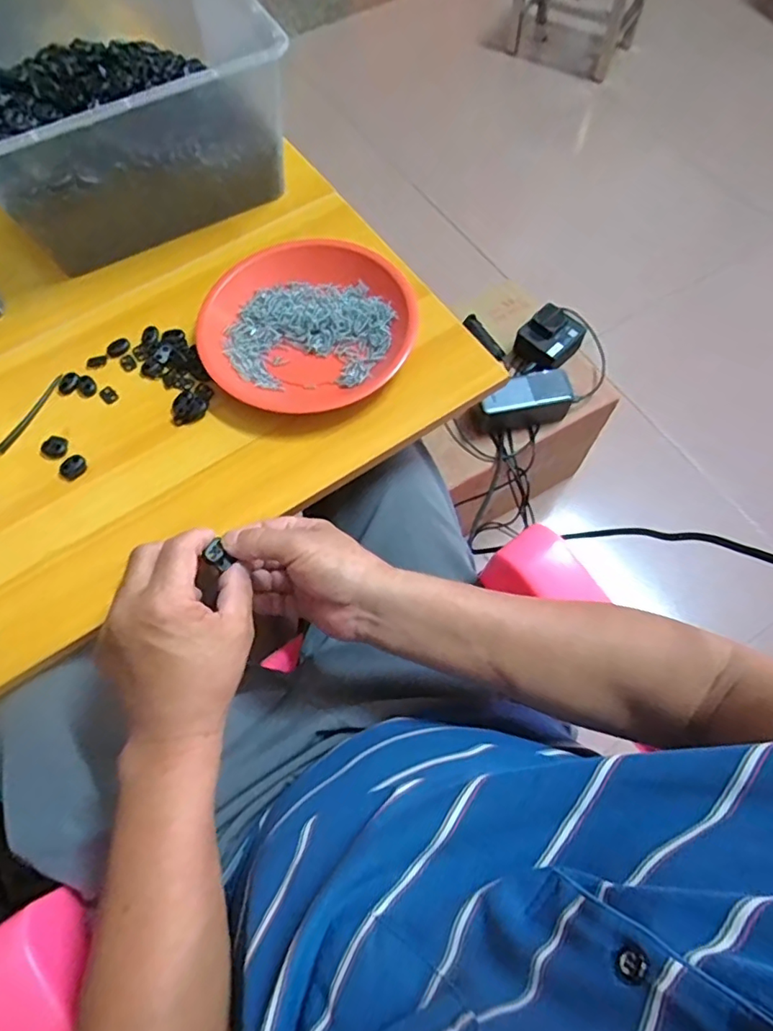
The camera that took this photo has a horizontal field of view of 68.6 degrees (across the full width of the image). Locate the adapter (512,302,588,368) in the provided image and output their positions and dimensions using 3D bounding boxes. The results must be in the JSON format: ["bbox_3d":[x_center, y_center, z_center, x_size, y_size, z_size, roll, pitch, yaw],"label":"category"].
[{"bbox_3d":[0.238,-0.257,0.823,0.076,0.049,0.083,42,74,18],"label":"adapter"}]

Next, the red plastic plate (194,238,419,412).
[{"bbox_3d":[-0.073,-0.178,0.525,0.192,0.024,0.174,-17,67,-6],"label":"red plastic plate"}]

